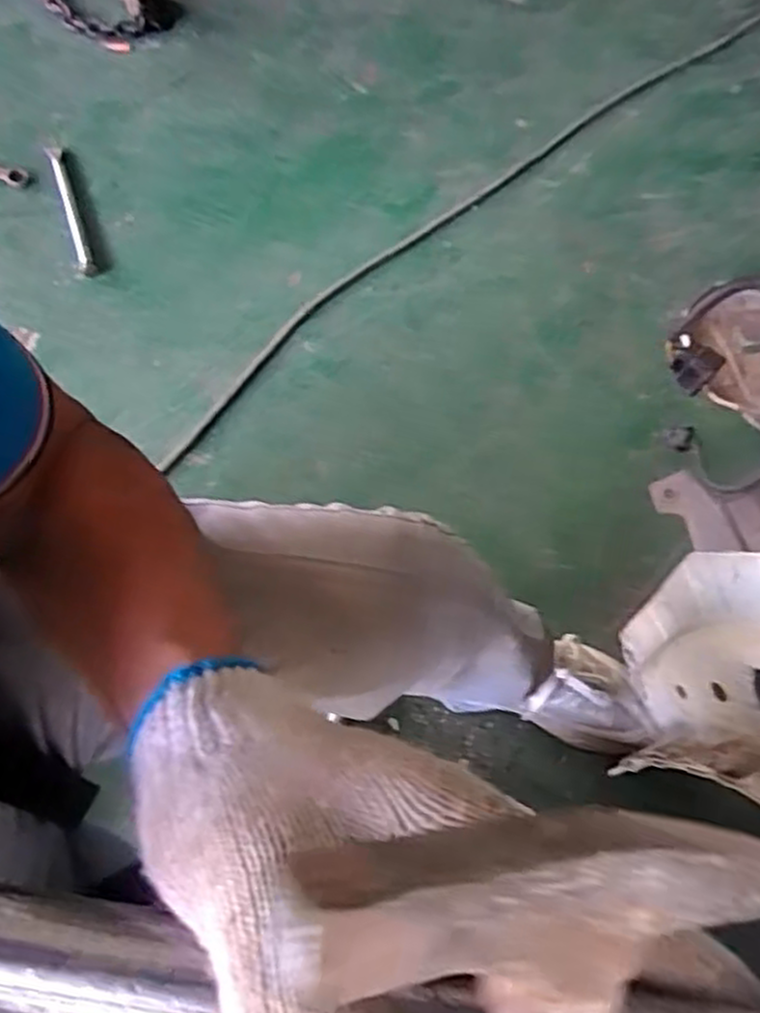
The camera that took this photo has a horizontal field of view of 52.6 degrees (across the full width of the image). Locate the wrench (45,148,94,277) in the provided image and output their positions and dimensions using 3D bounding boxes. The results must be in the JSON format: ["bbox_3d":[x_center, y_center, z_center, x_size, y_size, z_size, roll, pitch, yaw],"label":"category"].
[{"bbox_3d":[-0.450,-0.429,1.115,0.019,0.024,0.247,-17,67,-10],"label":"wrench"}]

